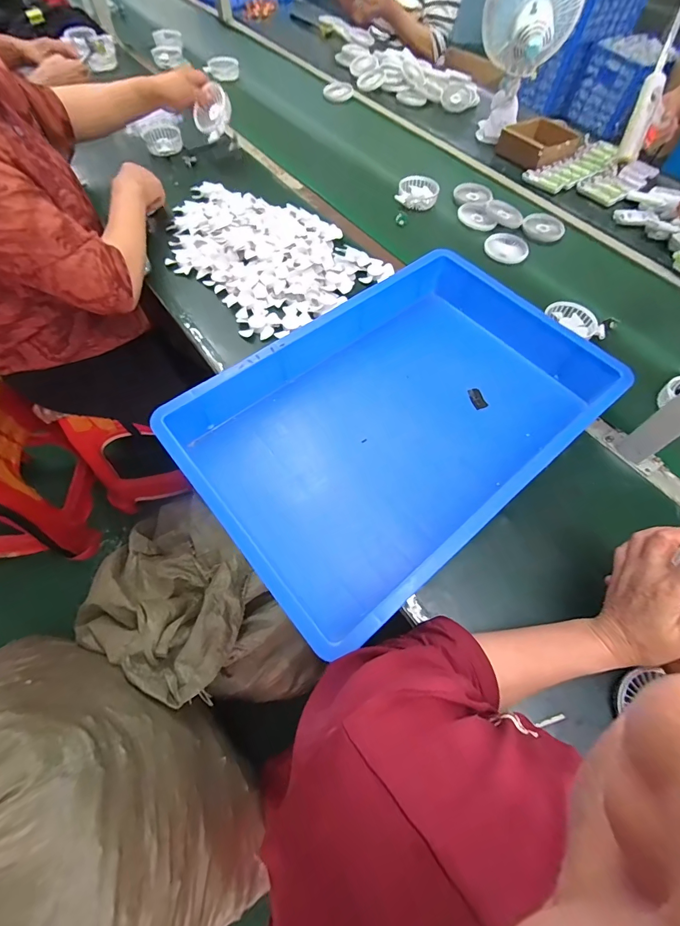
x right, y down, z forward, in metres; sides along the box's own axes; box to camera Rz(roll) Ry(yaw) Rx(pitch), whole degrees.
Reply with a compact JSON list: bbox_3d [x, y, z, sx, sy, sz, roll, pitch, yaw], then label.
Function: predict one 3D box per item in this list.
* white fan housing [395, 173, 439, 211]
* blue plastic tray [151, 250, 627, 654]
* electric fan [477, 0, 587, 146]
[{"bbox_3d":[0.175,-0.605,0.858,0.090,0.026,0.097,9,61,2],"label":"white fan housing"},{"bbox_3d":[0.075,-0.077,0.554,0.572,0.090,0.396,-38,69,-21],"label":"blue plastic tray"},{"bbox_3d":[0.408,-0.936,0.877,0.201,0.307,0.165,18,62,7],"label":"electric fan"}]

